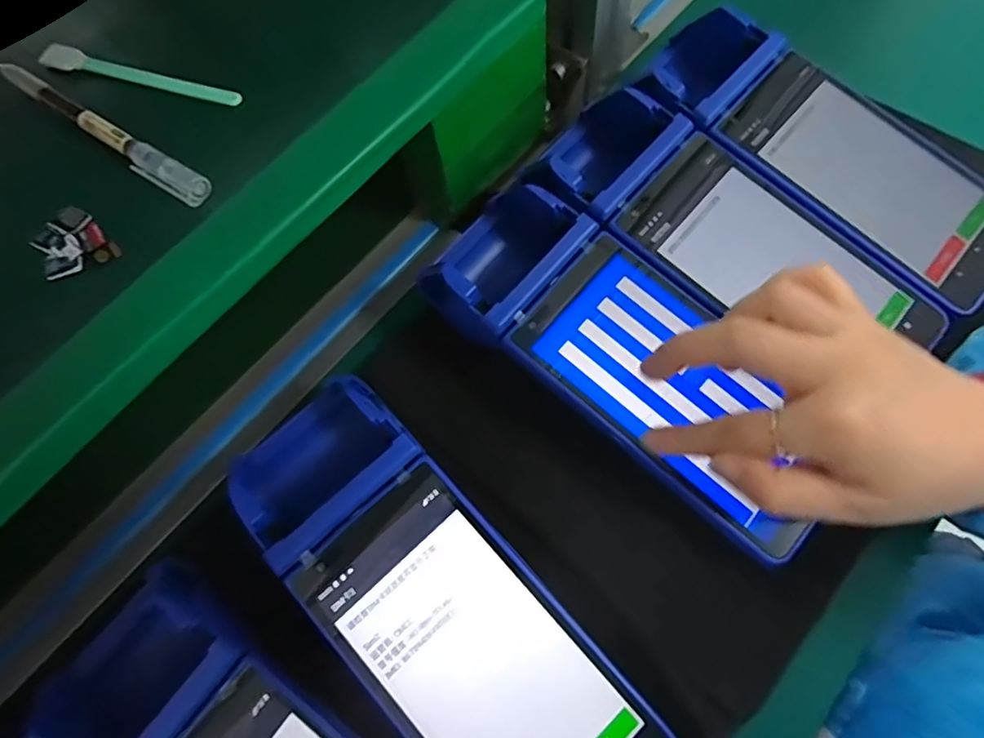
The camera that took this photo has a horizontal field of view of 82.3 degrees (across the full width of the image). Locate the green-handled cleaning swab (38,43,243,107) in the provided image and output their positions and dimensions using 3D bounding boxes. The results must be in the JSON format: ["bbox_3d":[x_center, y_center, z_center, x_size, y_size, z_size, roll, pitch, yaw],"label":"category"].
[{"bbox_3d":[-0.173,-0.145,0.277,0.110,0.006,0.014,16,70,6],"label":"green-handled cleaning swab"}]

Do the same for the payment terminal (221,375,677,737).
[{"bbox_3d":[-0.025,0.101,0.245,0.078,0.040,0.218,-40,74,-14],"label":"payment terminal"}]

